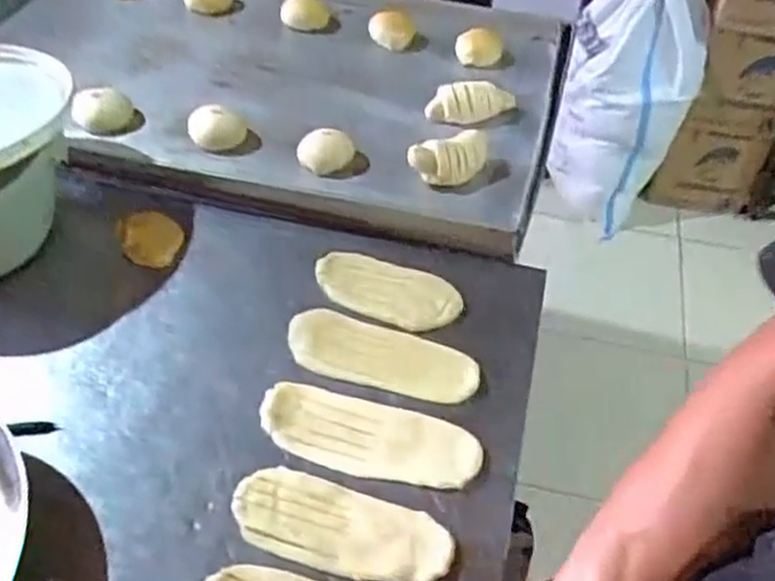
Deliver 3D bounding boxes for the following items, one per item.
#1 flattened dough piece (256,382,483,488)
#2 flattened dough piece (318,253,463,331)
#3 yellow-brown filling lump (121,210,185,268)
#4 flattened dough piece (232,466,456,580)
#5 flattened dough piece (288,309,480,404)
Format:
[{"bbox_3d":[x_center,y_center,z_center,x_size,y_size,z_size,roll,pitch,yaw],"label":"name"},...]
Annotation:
[{"bbox_3d":[-0.015,0.112,0.582,0.170,0.006,0.062,12,49,9],"label":"flattened dough piece"},{"bbox_3d":[-0.001,-0.001,0.677,0.132,0.010,0.060,16,49,13],"label":"flattened dough piece"},{"bbox_3d":[-0.220,-0.049,0.707,0.053,0.032,0.065,-19,51,-18],"label":"yellow-brown filling lump"},{"bbox_3d":[-0.033,0.167,0.536,0.155,0.004,0.060,14,49,12],"label":"flattened dough piece"},{"bbox_3d":[-0.003,0.052,0.631,0.158,0.016,0.060,14,49,12],"label":"flattened dough piece"}]

